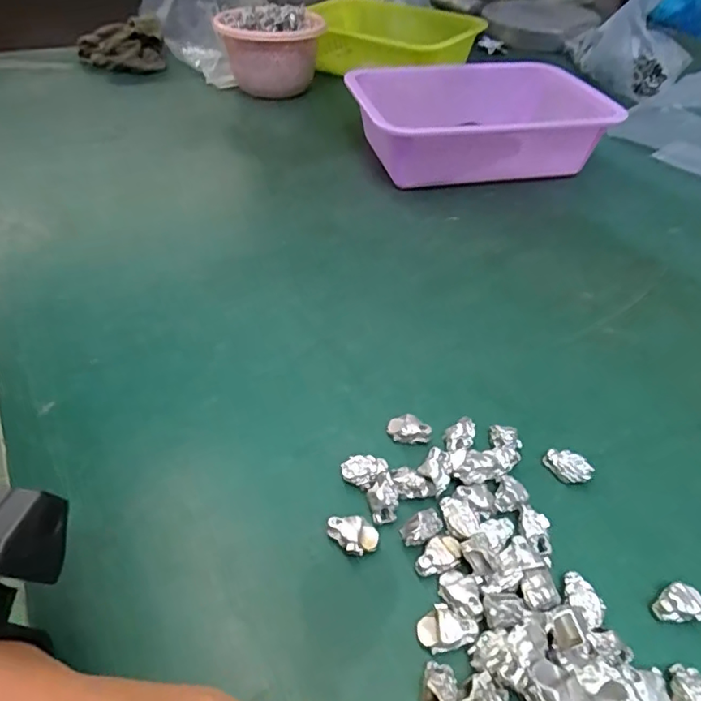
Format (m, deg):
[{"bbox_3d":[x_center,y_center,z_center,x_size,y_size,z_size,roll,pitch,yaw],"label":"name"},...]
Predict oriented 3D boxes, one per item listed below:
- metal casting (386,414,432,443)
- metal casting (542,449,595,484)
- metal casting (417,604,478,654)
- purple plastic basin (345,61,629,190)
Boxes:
[{"bbox_3d":[0.035,0.049,0.325,0.025,0.018,0.014,5,42,4],"label":"metal casting"},{"bbox_3d":[0.124,0.067,0.309,0.026,0.013,0.014,23,46,22],"label":"metal casting"},{"bbox_3d":[0.042,0.123,0.240,0.024,0.010,0.017,-11,43,-13],"label":"metal casting"},{"bbox_3d":[0.138,-0.262,0.618,0.245,0.087,0.176,-6,42,-8],"label":"purple plastic basin"}]

